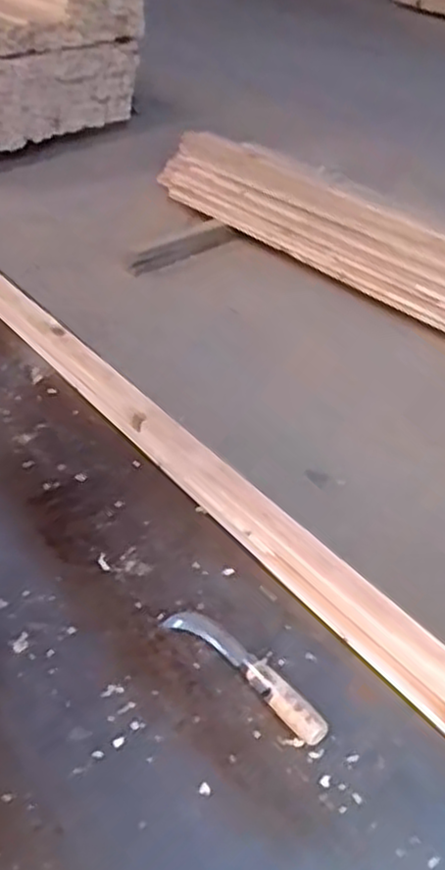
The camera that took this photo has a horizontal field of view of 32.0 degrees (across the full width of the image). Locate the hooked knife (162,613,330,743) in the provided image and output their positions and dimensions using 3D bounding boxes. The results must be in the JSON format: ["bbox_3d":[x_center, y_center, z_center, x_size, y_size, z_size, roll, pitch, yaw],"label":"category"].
[{"bbox_3d":[0.020,0.210,0.703,0.181,0.028,0.032,35,47,29],"label":"hooked knife"}]

